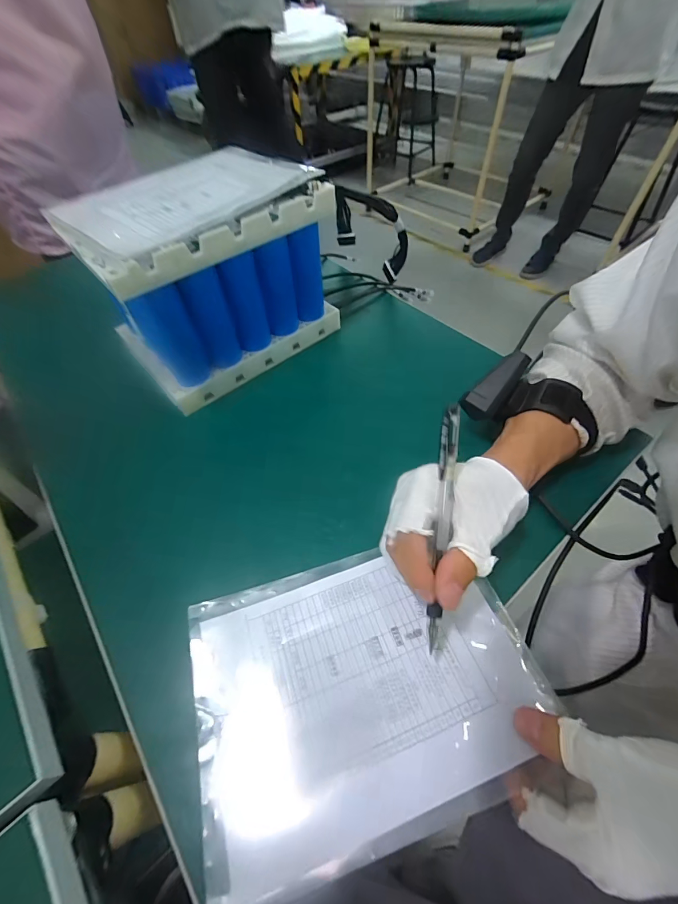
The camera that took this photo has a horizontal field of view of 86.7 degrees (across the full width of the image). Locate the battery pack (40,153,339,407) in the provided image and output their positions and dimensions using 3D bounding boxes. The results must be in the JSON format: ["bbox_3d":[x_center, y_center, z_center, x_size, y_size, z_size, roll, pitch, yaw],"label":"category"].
[{"bbox_3d":[-0.142,-0.206,0.417,0.236,0.166,0.167,-35,60,-21],"label":"battery pack"}]

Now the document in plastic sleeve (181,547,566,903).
[{"bbox_3d":[0.014,0.156,0.250,0.233,0.009,0.165,-16,55,-9],"label":"document in plastic sleeve"}]

